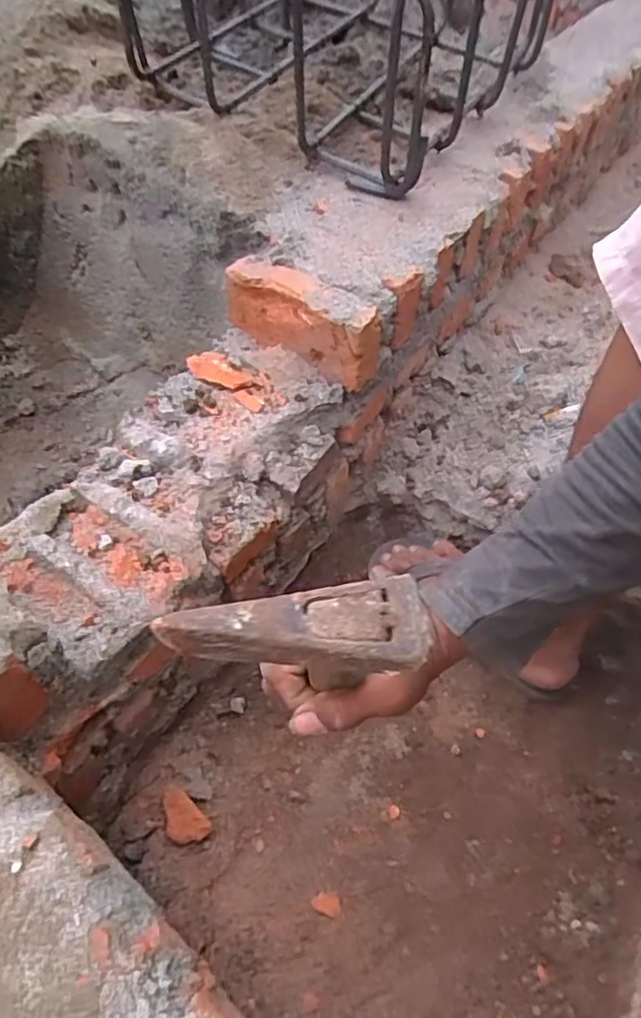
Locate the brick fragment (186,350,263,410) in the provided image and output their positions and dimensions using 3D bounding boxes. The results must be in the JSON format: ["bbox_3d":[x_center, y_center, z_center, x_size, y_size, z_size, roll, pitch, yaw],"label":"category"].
[{"bbox_3d":[-0.091,-0.129,0.622,0.096,0.018,0.030,34,60,24],"label":"brick fragment"}]

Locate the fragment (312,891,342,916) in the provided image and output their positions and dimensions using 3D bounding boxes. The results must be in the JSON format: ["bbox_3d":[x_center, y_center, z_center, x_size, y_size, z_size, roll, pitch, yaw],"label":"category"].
[{"bbox_3d":[0.006,0.341,0.548,0.025,0.004,0.015,14,54,11],"label":"fragment"}]

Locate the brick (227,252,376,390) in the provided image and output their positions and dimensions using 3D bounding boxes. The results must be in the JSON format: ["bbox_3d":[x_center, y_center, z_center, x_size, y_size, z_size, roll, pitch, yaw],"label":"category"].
[{"bbox_3d":[-0.018,-0.180,0.606,0.149,0.073,0.044,27,57,20],"label":"brick"}]

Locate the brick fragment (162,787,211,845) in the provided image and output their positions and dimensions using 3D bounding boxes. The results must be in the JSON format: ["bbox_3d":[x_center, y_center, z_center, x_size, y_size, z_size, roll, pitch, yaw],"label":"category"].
[{"bbox_3d":[-0.124,0.273,0.560,0.051,0.016,0.032,35,60,24],"label":"brick fragment"}]

